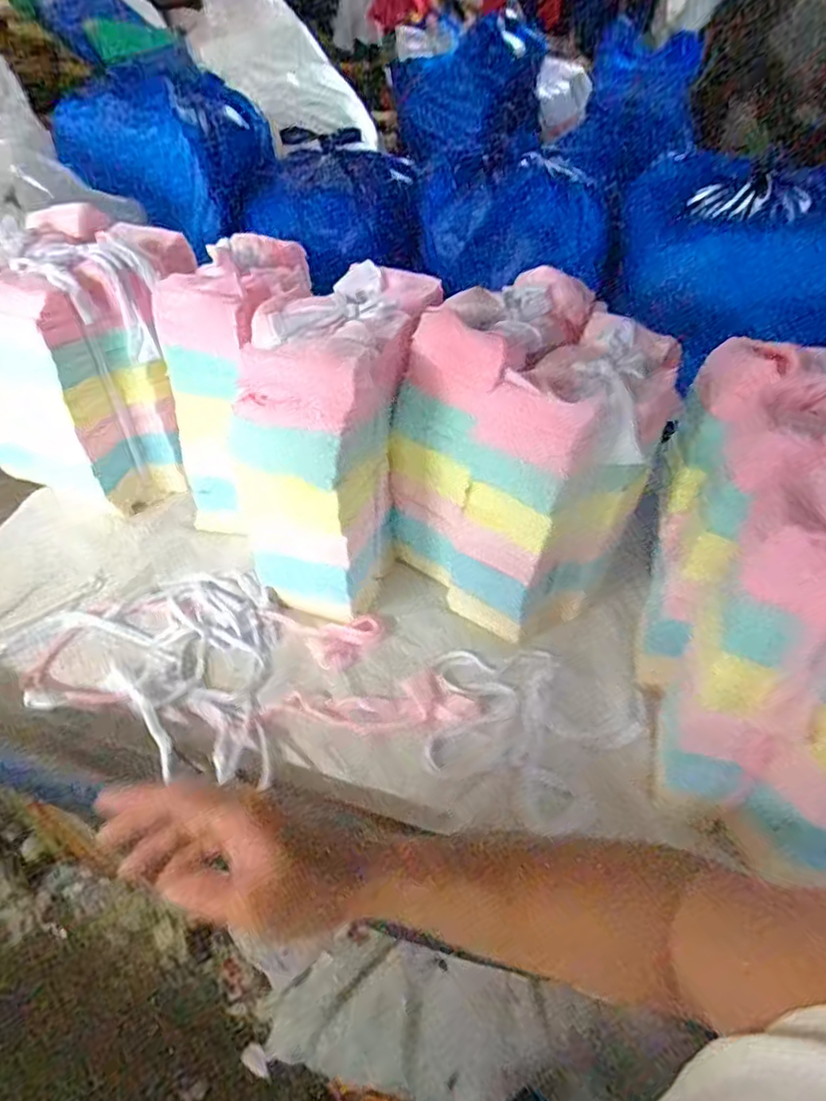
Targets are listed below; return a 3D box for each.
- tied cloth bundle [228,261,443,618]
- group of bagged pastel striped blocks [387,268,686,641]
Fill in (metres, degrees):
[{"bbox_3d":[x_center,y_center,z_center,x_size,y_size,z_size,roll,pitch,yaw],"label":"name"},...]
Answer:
[{"bbox_3d":[-0.096,-0.139,0.774,0.162,0.312,0.282,14,42,11],"label":"tied cloth bundle"},{"bbox_3d":[0.147,-0.119,0.766,0.252,0.306,0.260,29,47,26],"label":"group of bagged pastel striped blocks"}]

